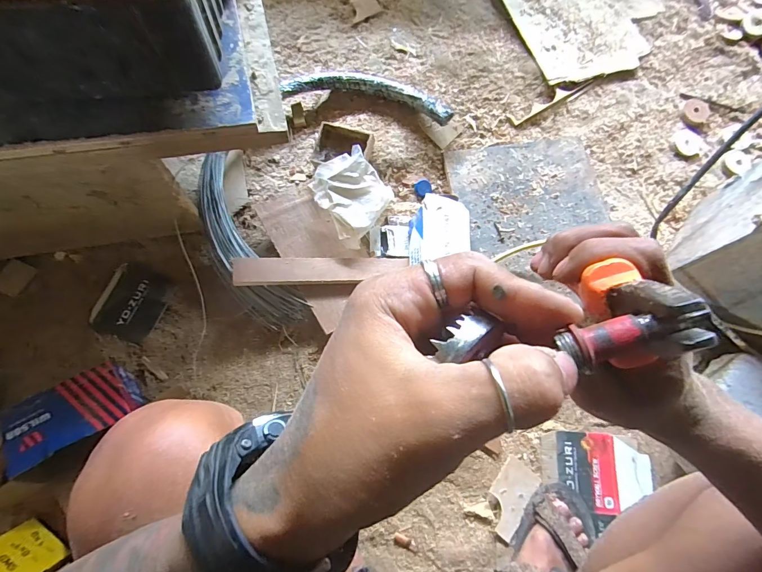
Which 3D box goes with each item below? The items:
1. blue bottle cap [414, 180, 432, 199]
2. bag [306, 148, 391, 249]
[{"bbox_3d":[0.079,-0.183,0.690,0.031,0.015,0.031,-32,87,14],"label":"blue bottle cap"},{"bbox_3d":[-0.058,-0.156,0.624,0.149,0.063,0.140,40,77,9],"label":"bag"}]

